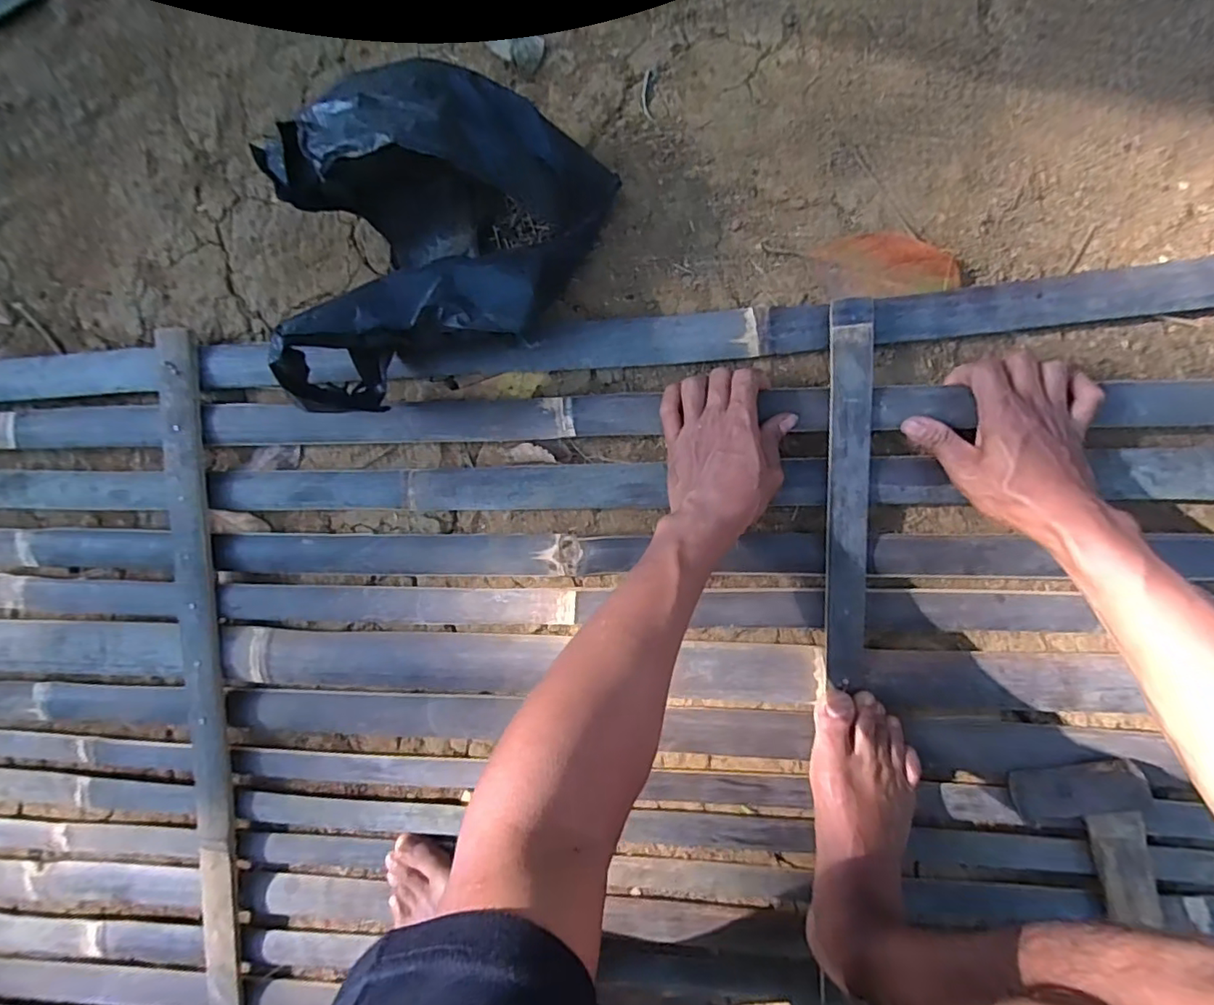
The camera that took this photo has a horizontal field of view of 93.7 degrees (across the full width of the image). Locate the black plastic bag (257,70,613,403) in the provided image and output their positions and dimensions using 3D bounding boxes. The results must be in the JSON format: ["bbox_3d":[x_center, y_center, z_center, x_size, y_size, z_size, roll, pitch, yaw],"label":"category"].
[{"bbox_3d":[-0.121,-0.191,0.422,0.255,0.149,0.190,-13,92,8],"label":"black plastic bag"}]

